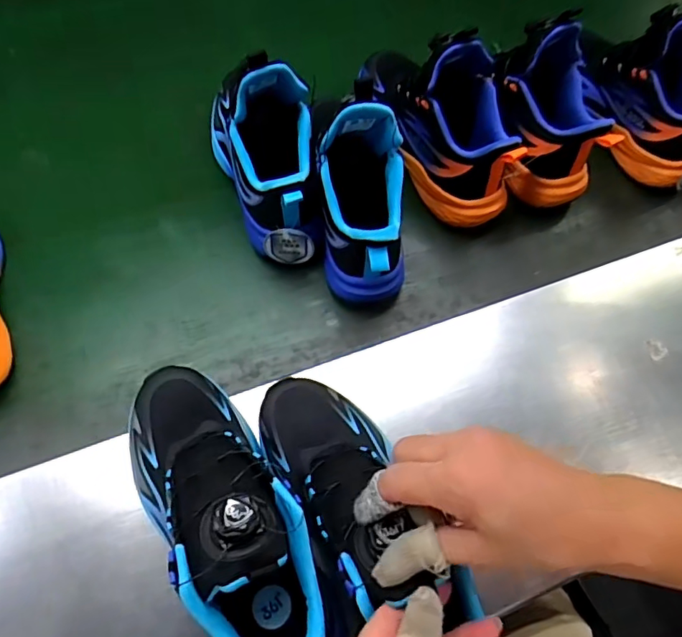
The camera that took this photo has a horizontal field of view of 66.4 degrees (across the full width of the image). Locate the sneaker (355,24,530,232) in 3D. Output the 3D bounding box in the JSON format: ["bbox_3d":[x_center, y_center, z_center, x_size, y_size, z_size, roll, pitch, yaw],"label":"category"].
[{"bbox_3d":[0.103,-0.219,0.557,0.081,0.152,0.237,-20,65,-14],"label":"sneaker"}]

